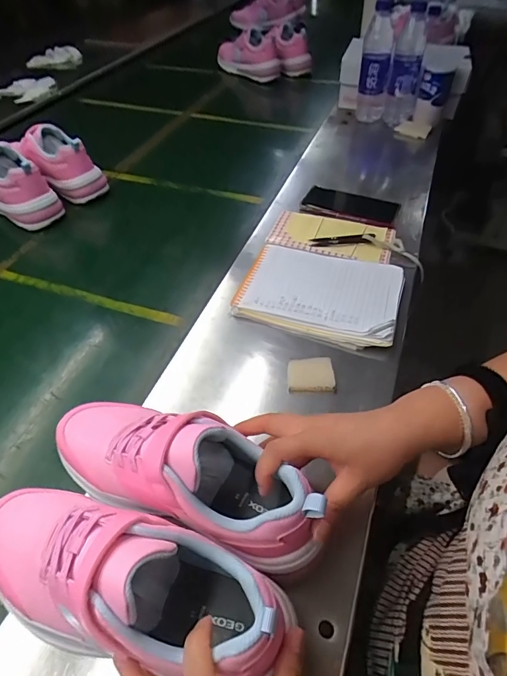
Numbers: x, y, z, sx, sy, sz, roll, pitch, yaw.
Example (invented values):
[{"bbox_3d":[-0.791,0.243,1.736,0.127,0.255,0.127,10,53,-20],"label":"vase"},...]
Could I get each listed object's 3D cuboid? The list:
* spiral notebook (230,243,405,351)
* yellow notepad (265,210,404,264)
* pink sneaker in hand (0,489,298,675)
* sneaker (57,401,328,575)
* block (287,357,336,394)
[{"bbox_3d":[0.092,-0.067,0.576,0.212,0.031,0.164,16,52,9],"label":"spiral notebook"},{"bbox_3d":[0.131,-0.167,0.668,0.198,0.017,0.102,12,49,10],"label":"yellow notepad"},{"bbox_3d":[-0.099,0.171,0.291,0.242,0.091,0.081,11,51,13],"label":"pink sneaker in hand"},{"bbox_3d":[-0.064,0.105,0.349,0.248,0.096,0.073,14,50,26],"label":"sneaker"},{"bbox_3d":[0.068,0.044,0.489,0.054,0.014,0.045,3,51,-1],"label":"block"}]

